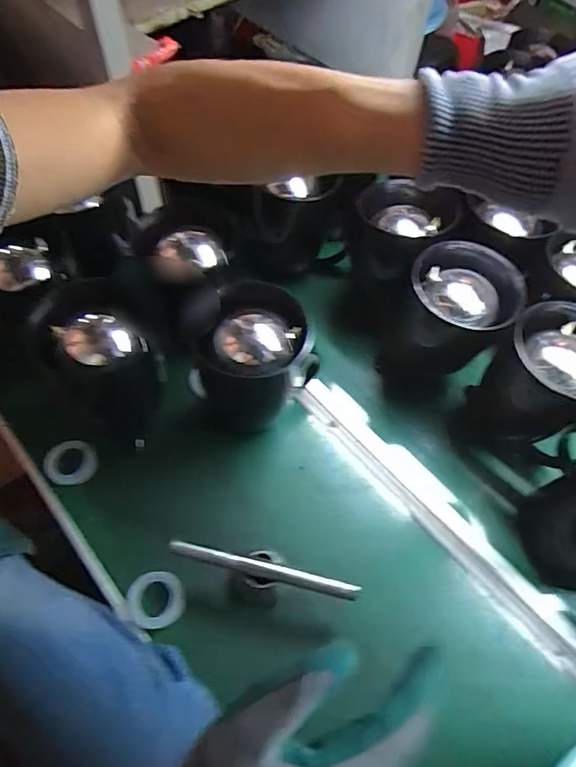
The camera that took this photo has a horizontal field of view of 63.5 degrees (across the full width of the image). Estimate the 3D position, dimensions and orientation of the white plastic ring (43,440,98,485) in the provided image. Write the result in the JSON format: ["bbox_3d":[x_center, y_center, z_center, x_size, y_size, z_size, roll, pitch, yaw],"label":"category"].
[{"bbox_3d":[-0.277,0.101,0.593,0.061,0.015,0.054,-6,60,-8],"label":"white plastic ring"}]

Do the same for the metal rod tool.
[{"bbox_3d":[-0.026,0.196,0.489,0.201,0.011,0.016,13,59,4],"label":"metal rod tool"}]

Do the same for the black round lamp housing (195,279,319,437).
[{"bbox_3d":[-0.039,-0.028,0.579,0.119,0.168,0.111,2,59,-3],"label":"black round lamp housing"}]

